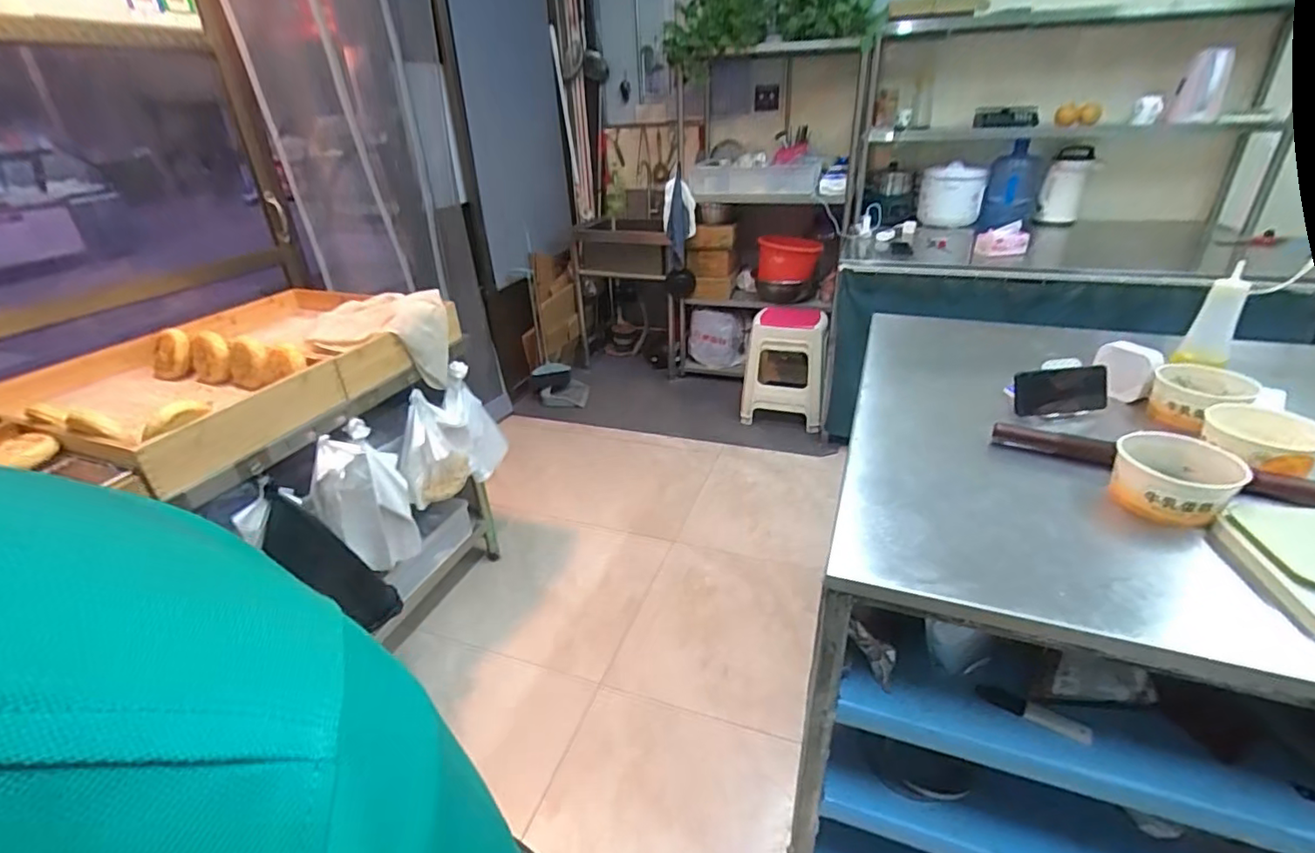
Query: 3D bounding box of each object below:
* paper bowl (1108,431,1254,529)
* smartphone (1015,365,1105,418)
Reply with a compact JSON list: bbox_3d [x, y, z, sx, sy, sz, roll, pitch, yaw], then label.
[{"bbox_3d":[0.686,0.072,0.778,0.128,0.071,0.153,23,38,38],"label":"paper bowl"},{"bbox_3d":[0.679,-0.059,0.985,0.168,0.075,0.015,-4,13,-3],"label":"smartphone"}]

